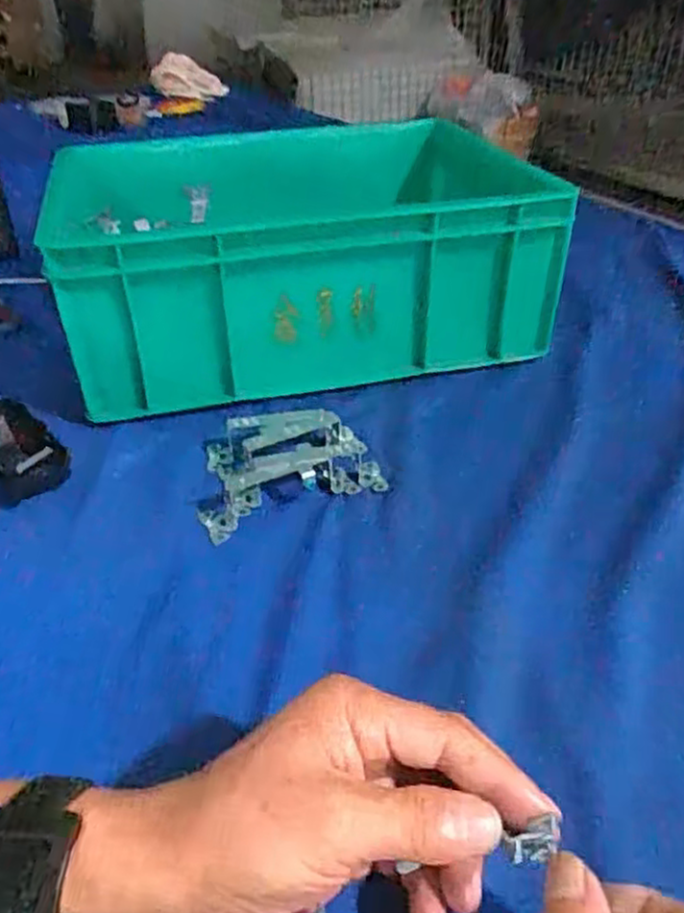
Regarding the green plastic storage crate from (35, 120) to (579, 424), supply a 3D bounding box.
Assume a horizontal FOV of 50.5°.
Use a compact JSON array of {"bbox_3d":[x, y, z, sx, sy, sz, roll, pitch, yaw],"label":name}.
[{"bbox_3d":[-0.032,-0.204,0.685,0.414,0.139,0.332,-9,36,-10],"label":"green plastic storage crate"}]

